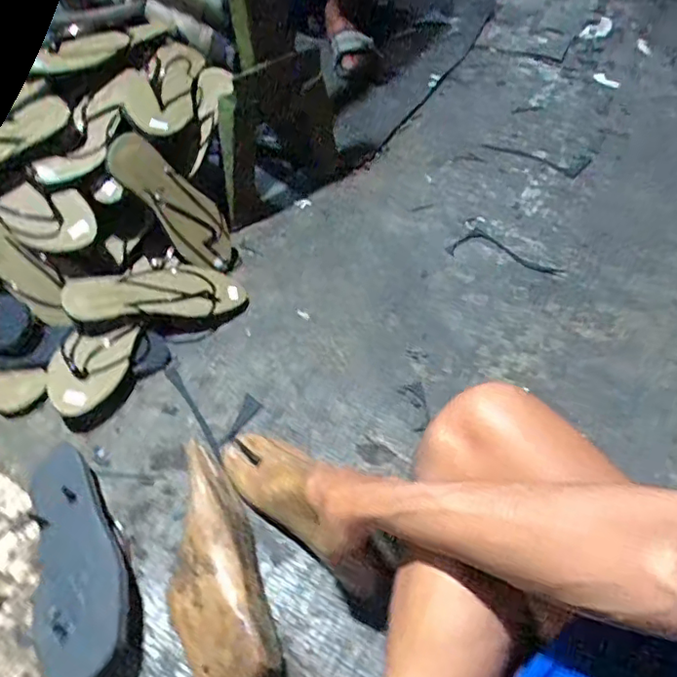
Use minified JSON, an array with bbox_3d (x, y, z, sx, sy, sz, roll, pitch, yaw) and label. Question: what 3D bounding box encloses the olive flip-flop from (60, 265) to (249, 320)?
[{"bbox_3d":[-0.257,-0.064,0.820,0.242,0.045,0.088,-2,69,-21],"label":"olive flip-flop"}]

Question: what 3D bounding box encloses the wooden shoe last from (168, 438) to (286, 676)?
[{"bbox_3d":[-0.127,0.224,0.569,0.090,0.074,0.249,-15,49,-11],"label":"wooden shoe last"}]

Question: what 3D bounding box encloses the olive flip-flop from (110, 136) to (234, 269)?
[{"bbox_3d":[-0.237,-0.194,0.853,0.050,0.243,0.078,-18,40,31],"label":"olive flip-flop"}]

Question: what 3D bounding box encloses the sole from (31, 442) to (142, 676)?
[{"bbox_3d":[-0.274,0.219,0.585,0.099,0.050,0.283,-25,52,-19],"label":"sole"}]

